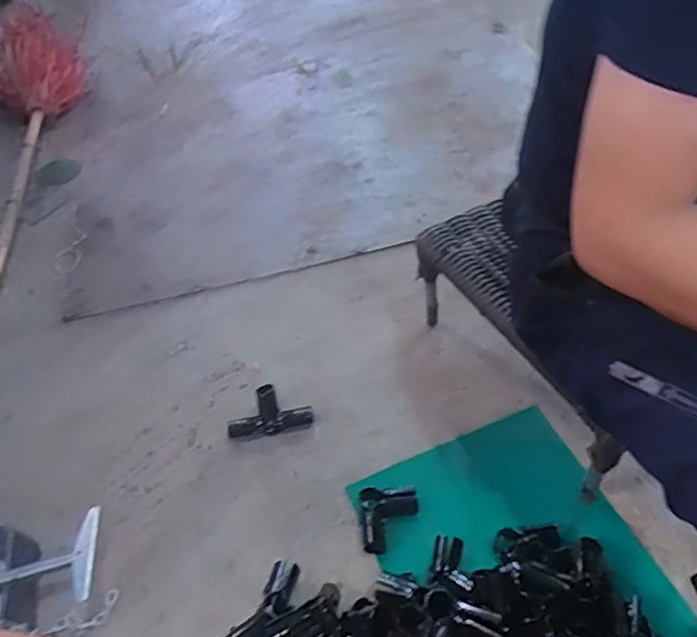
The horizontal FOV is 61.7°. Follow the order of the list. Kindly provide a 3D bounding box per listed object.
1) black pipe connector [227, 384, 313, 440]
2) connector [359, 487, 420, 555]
[{"bbox_3d":[-0.121,0.141,0.882,0.126,0.060,0.047,-9,50,-1],"label":"black pipe connector"},{"bbox_3d":[0.056,0.268,0.781,0.080,0.040,0.084,-5,50,3],"label":"connector"}]

